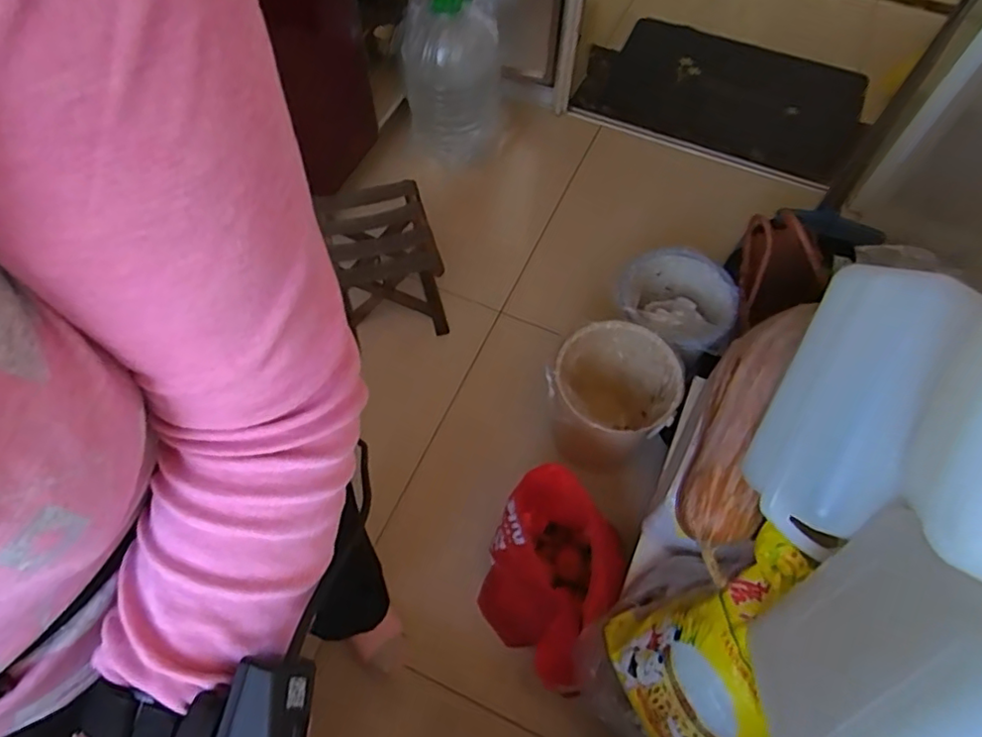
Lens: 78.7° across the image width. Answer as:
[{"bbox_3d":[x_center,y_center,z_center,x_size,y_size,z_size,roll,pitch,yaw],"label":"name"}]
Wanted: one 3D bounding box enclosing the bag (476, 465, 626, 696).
[{"bbox_3d":[0.092,0.369,1.038,0.215,0.318,0.268,28,65,14],"label":"bag"}]

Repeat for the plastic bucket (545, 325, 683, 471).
[{"bbox_3d":[0.240,0.068,1.223,0.232,0.242,0.236,0,62,0],"label":"plastic bucket"}]

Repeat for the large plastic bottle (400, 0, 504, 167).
[{"bbox_3d":[-0.094,-0.743,1.589,0.262,0.494,0.240,-2,62,-2],"label":"large plastic bottle"}]

